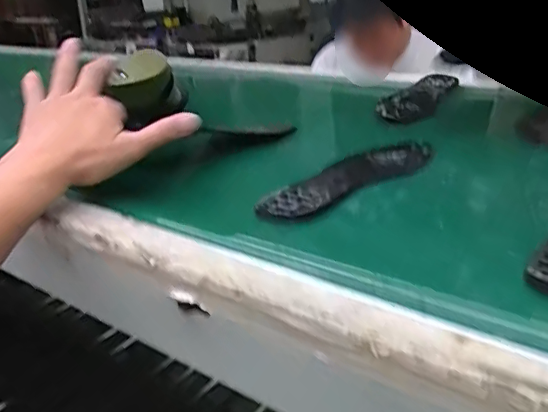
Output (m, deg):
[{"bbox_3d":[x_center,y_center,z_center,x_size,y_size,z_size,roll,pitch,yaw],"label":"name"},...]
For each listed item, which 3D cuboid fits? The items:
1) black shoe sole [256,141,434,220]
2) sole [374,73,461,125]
[{"bbox_3d":[0.084,-0.034,0.565,0.068,0.010,0.267,19,30,40],"label":"black shoe sole"},{"bbox_3d":[0.223,-0.170,0.867,0.077,0.024,0.277,10,25,27],"label":"sole"}]

